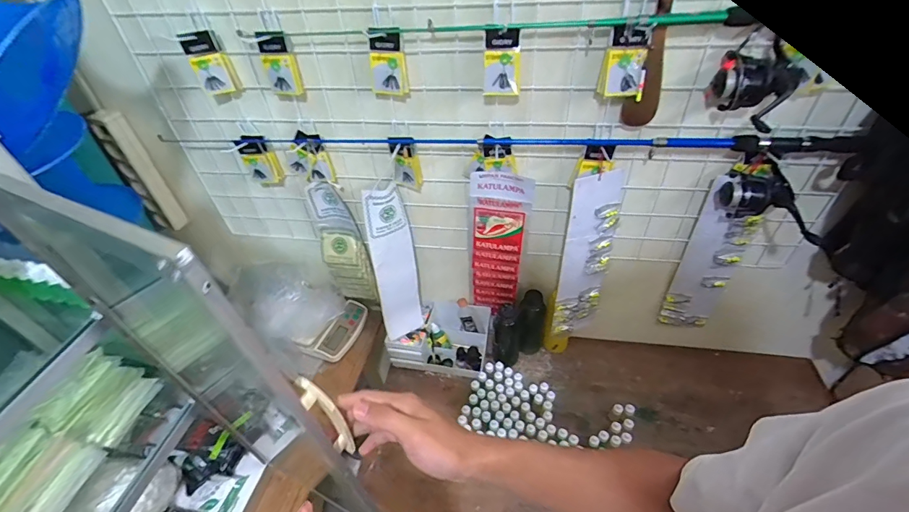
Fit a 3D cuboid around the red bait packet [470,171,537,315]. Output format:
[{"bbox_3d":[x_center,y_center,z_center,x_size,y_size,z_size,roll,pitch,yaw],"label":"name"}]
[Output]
[{"bbox_3d":[0.094,-0.012,0.872,0.115,0.364,0.034,1,43,7],"label":"red bait packet"}]

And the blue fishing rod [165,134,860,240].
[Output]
[{"bbox_3d":[0.064,-0.160,0.738,1.039,0.139,0.086,7,44,13],"label":"blue fishing rod"}]

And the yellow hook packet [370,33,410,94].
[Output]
[{"bbox_3d":[-0.106,-0.301,0.659,0.059,0.091,0.016,7,40,14],"label":"yellow hook packet"}]

